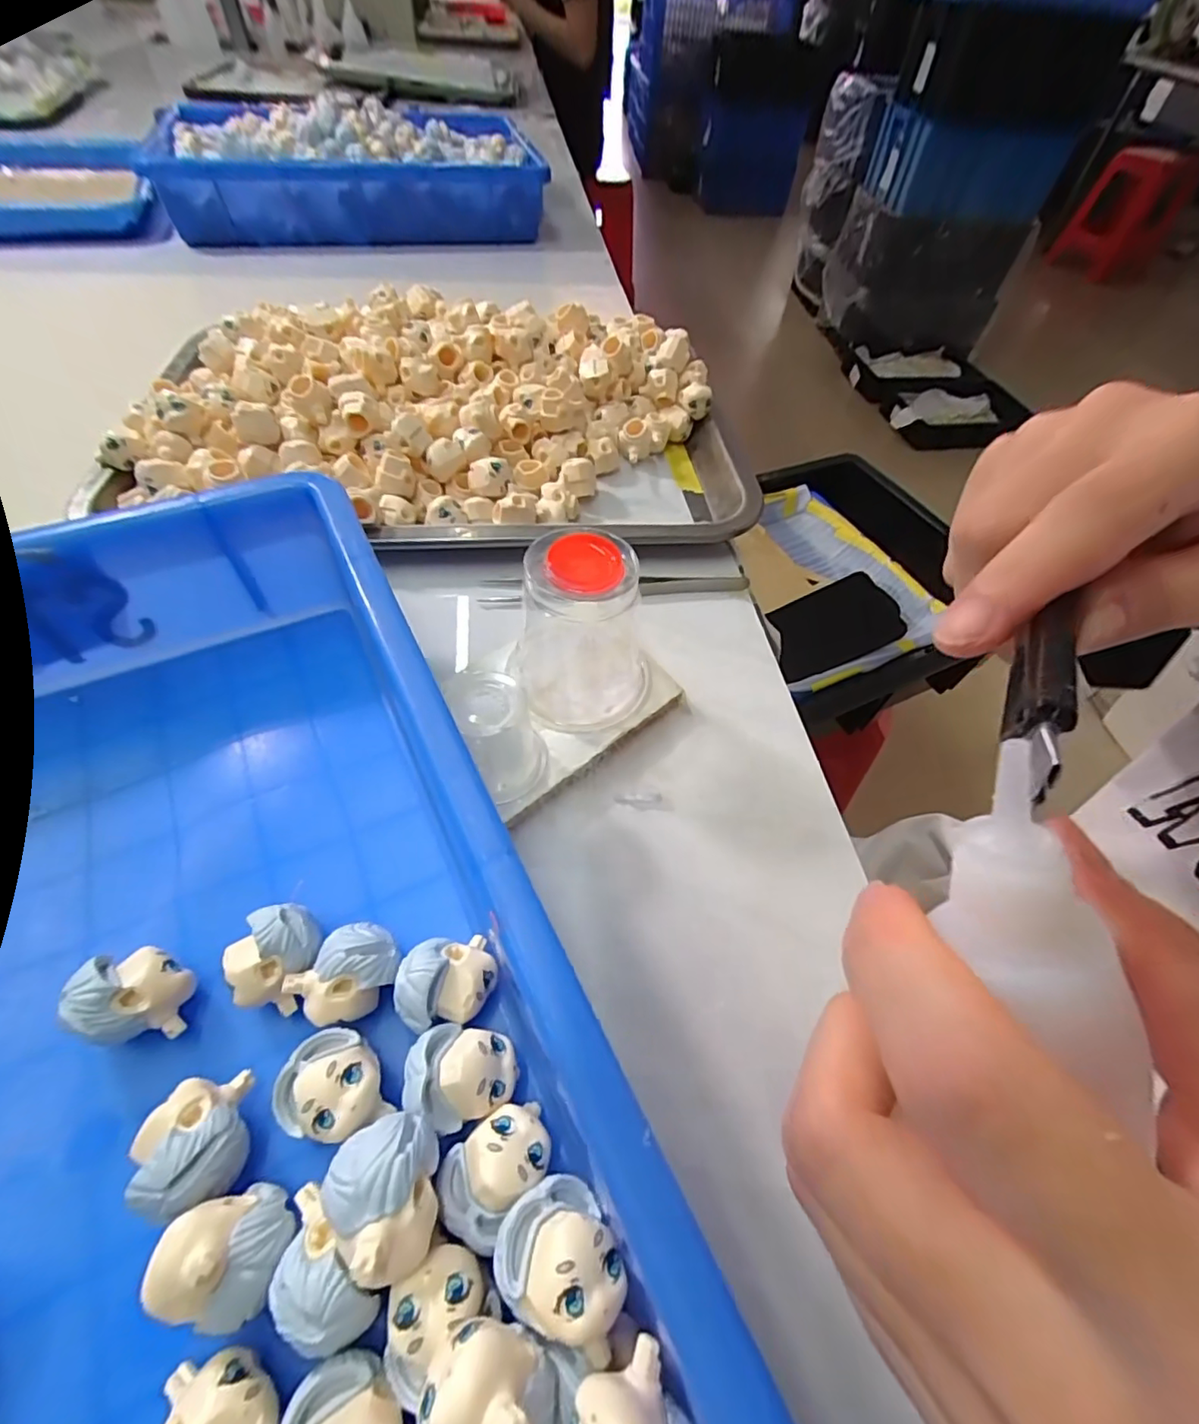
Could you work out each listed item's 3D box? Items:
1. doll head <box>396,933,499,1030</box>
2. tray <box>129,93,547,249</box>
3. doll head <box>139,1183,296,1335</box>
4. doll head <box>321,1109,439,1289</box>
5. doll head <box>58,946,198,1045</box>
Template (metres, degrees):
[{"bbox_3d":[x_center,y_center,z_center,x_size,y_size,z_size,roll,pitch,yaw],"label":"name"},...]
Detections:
[{"bbox_3d":[-0.044,0.078,0.165,0.026,0.025,0.022,-9,56,-12],"label":"doll head"},{"bbox_3d":[-0.241,-0.541,0.572,0.335,0.078,0.190,-9,56,-12],"label":"tray"},{"bbox_3d":[-0.082,0.121,0.127,0.023,0.029,0.022,3,54,-4],"label":"doll head"},{"bbox_3d":[-0.047,0.105,0.124,0.023,0.019,0.027,-2,55,-7],"label":"doll head"},{"bbox_3d":[-0.127,0.079,0.157,0.024,0.025,0.022,3,54,-4],"label":"doll head"}]

